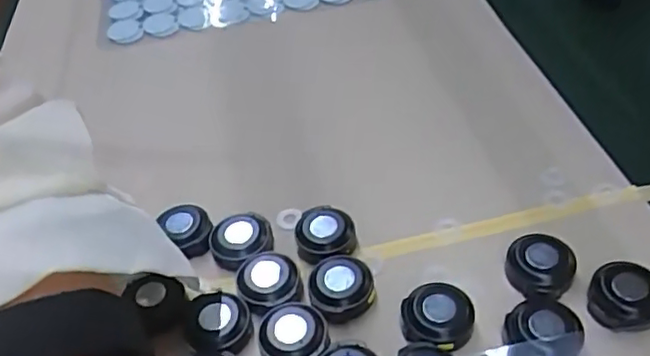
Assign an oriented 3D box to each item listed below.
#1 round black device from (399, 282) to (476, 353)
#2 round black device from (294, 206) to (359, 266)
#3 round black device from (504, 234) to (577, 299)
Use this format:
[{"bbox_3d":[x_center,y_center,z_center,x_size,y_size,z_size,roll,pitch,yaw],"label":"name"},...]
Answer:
[{"bbox_3d":[0.048,0.061,0.267,0.030,0.014,0.031,-4,44,4],"label":"round black device"},{"bbox_3d":[0.000,0.028,0.300,0.028,0.014,0.026,-4,44,4],"label":"round black device"},{"bbox_3d":[0.097,0.039,0.278,0.030,0.009,0.029,-4,44,4],"label":"round black device"}]

